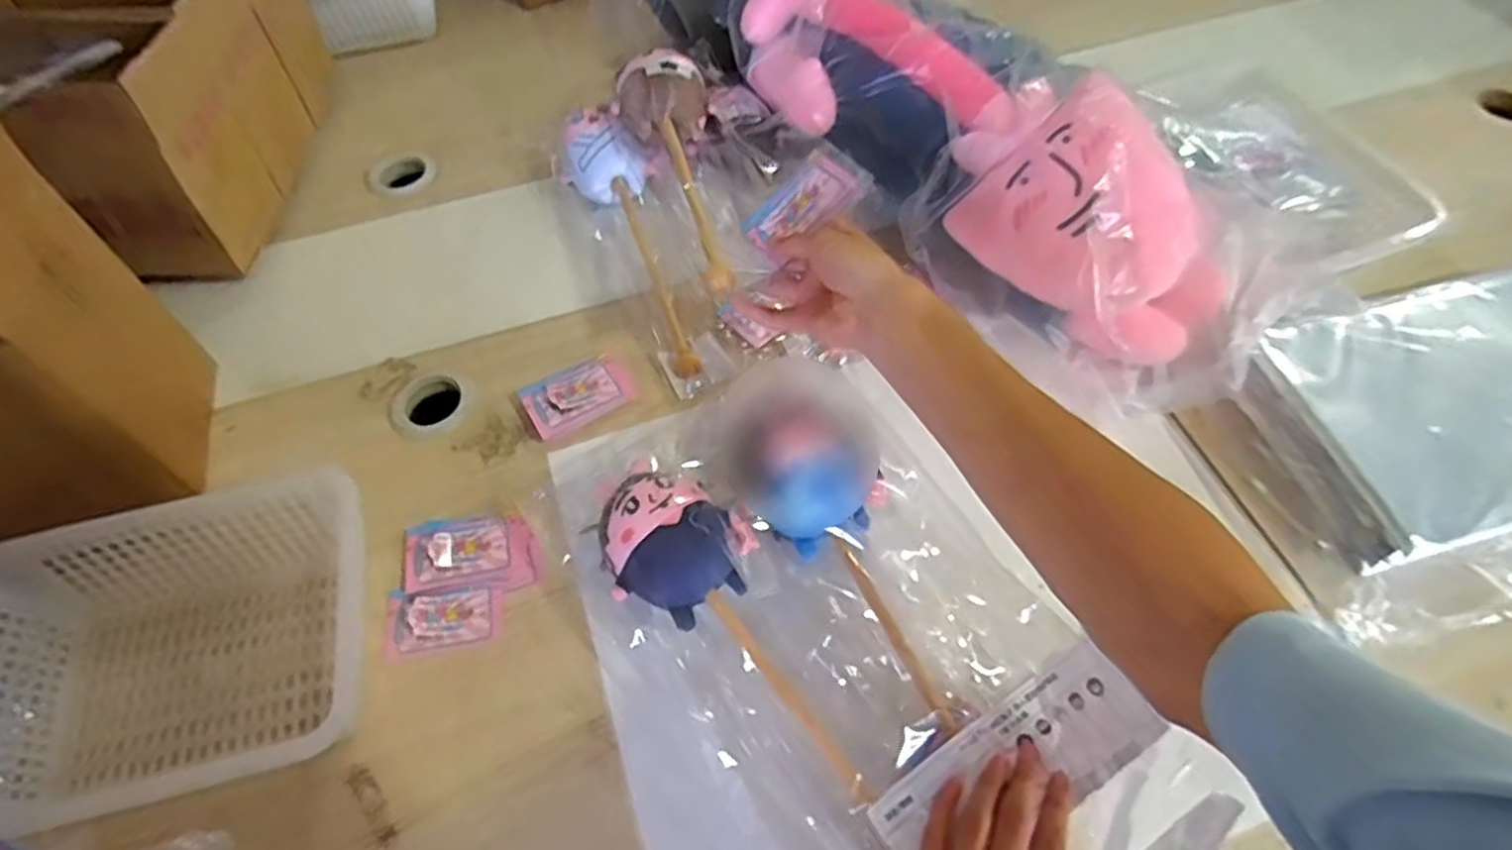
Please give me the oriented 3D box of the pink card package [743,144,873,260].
[{"bbox_3d":[0.037,-0.168,0.584,0.093,0.004,0.066,-43,52,10],"label":"pink card package"}]

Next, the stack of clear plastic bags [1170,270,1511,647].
[{"bbox_3d":[0.550,0.007,0.588,0.360,0.058,0.245,-17,59,-8],"label":"stack of clear plastic bags"}]

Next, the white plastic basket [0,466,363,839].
[{"bbox_3d":[-0.382,0.151,0.517,0.255,0.088,0.193,-12,59,-5],"label":"white plastic basket"}]

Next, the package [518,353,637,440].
[{"bbox_3d":[-0.152,-0.027,0.667,0.094,0.019,0.056,-31,62,-16],"label":"package"}]

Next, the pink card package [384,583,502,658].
[{"bbox_3d":[-0.230,0.142,0.568,0.081,0.004,0.046,-8,59,-2],"label":"pink card package"}]

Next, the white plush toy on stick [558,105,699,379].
[{"bbox_3d":[-0.112,-0.175,0.736,0.074,0.054,0.312,-23,73,-11],"label":"white plush toy on stick"}]

